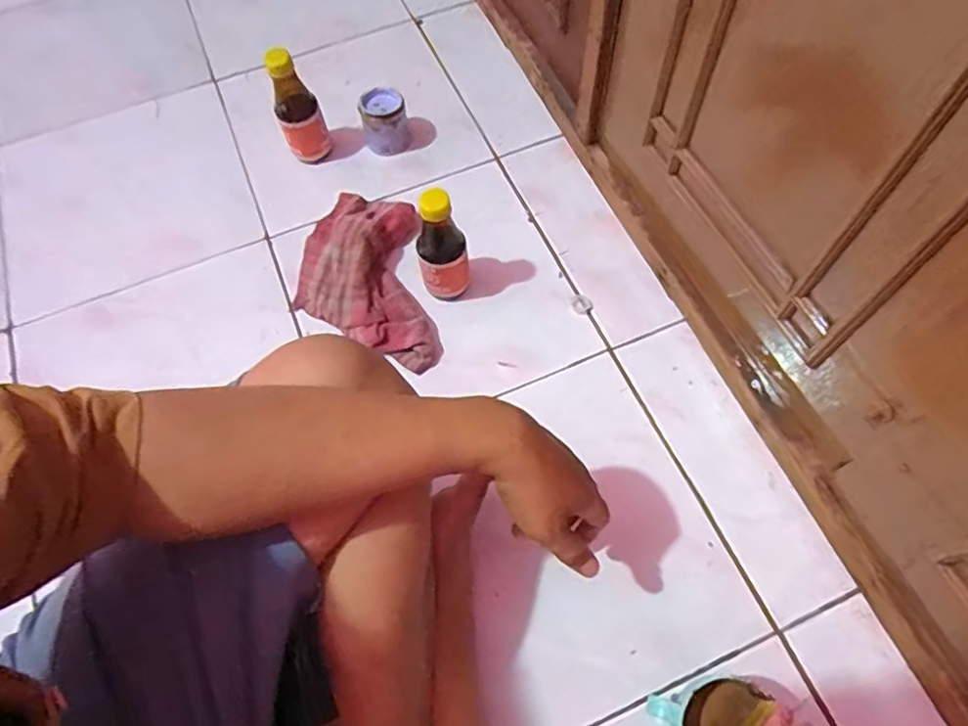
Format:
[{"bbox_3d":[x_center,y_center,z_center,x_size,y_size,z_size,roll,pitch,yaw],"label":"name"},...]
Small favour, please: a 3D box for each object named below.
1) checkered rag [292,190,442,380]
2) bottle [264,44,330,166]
[{"bbox_3d":[-0.141,-0.104,0.677,0.150,0.037,0.253,-10,63,-4],"label":"checkered rag"},{"bbox_3d":[-0.223,-0.301,0.727,0.053,0.133,0.046,-16,64,-7],"label":"bottle"}]

